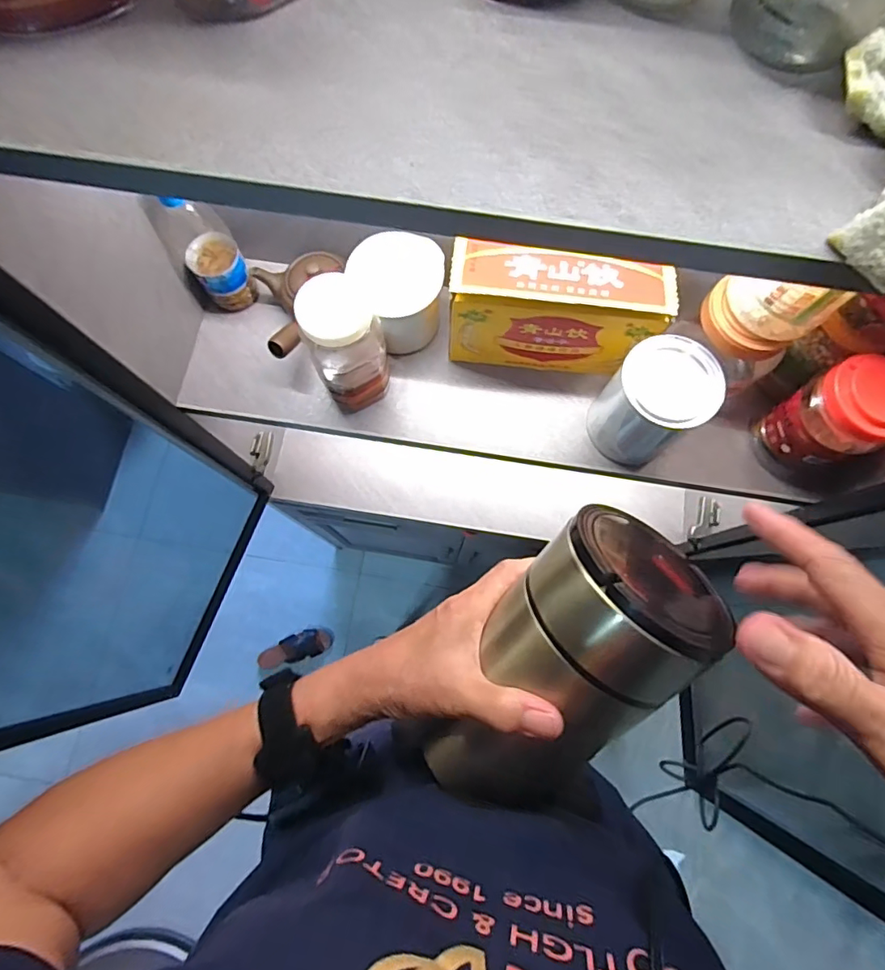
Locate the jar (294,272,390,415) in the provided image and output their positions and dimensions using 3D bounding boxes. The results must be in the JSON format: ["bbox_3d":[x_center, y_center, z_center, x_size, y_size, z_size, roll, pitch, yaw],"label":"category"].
[{"bbox_3d":[-0.106,-0.151,0.567,0.080,0.164,0.081,0,76,0],"label":"jar"}]

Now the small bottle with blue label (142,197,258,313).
[{"bbox_3d":[-0.282,-0.273,0.605,0.078,0.143,0.069,-36,79,-9],"label":"small bottle with blue label"}]

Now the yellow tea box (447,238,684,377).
[{"bbox_3d":[0.125,-0.194,0.592,0.226,0.142,0.077,8,76,2],"label":"yellow tea box"}]

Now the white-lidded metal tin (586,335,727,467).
[{"bbox_3d":[0.226,-0.087,0.564,0.097,0.128,0.098,0,76,0],"label":"white-lidded metal tin"}]

